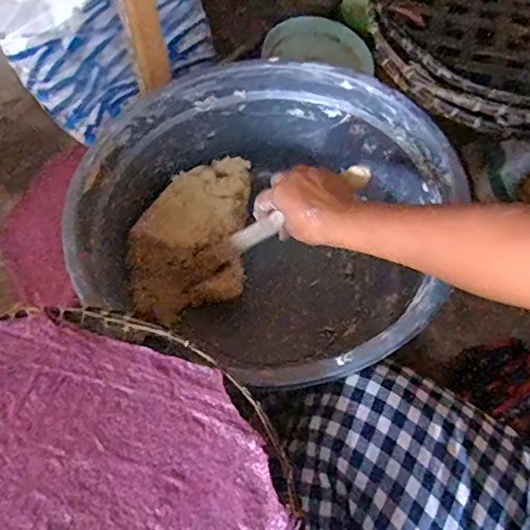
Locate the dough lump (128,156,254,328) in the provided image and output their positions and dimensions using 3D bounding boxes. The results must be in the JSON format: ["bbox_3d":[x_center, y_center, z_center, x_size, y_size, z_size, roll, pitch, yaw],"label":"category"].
[{"bbox_3d":[-0.093,-0.036,0.706,0.137,0.068,0.203,2,60,4],"label":"dough lump"}]

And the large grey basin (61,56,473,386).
[{"bbox_3d":[0.001,-0.049,0.669,0.383,0.201,0.358,-1,59,2],"label":"large grey basin"}]

